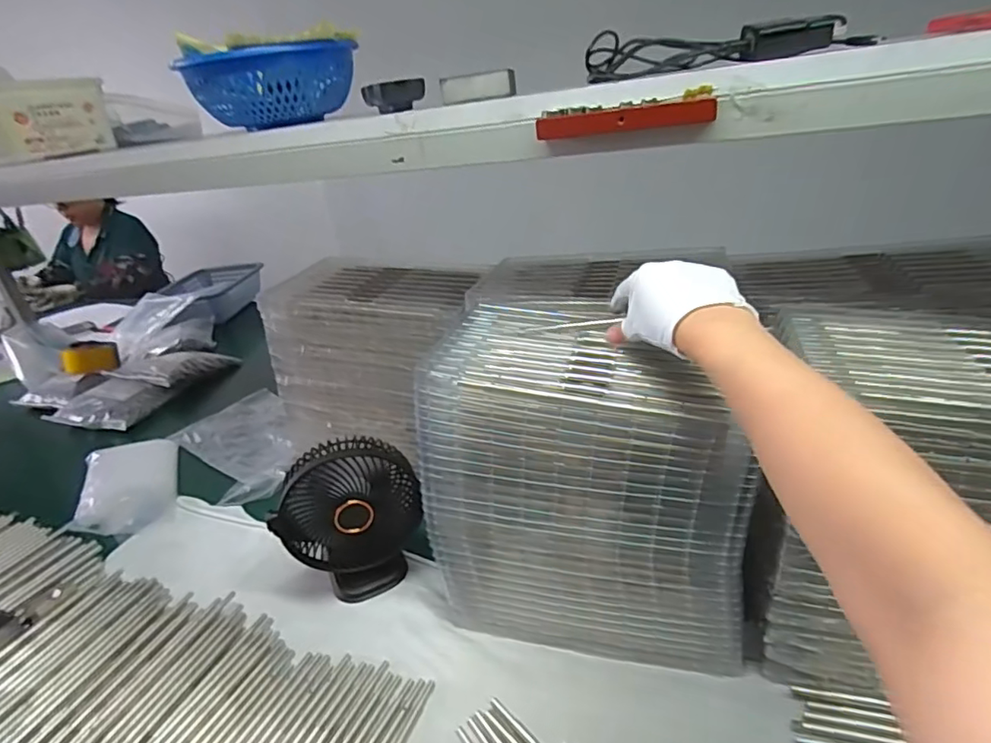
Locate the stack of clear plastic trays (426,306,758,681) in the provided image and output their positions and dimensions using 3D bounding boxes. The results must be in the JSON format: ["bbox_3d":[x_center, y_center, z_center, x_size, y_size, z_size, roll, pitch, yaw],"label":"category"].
[{"bbox_3d":[0.093,0.099,0.546,0.271,0.267,0.196,6,30,16],"label":"stack of clear plastic trays"}]

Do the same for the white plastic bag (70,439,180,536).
[{"bbox_3d":[-0.573,0.172,0.867,0.128,0.033,0.214,-19,30,-20],"label":"white plastic bag"}]

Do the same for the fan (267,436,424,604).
[{"bbox_3d":[-0.154,0.159,0.604,0.150,0.189,0.068,-19,29,-20],"label":"fan"}]

